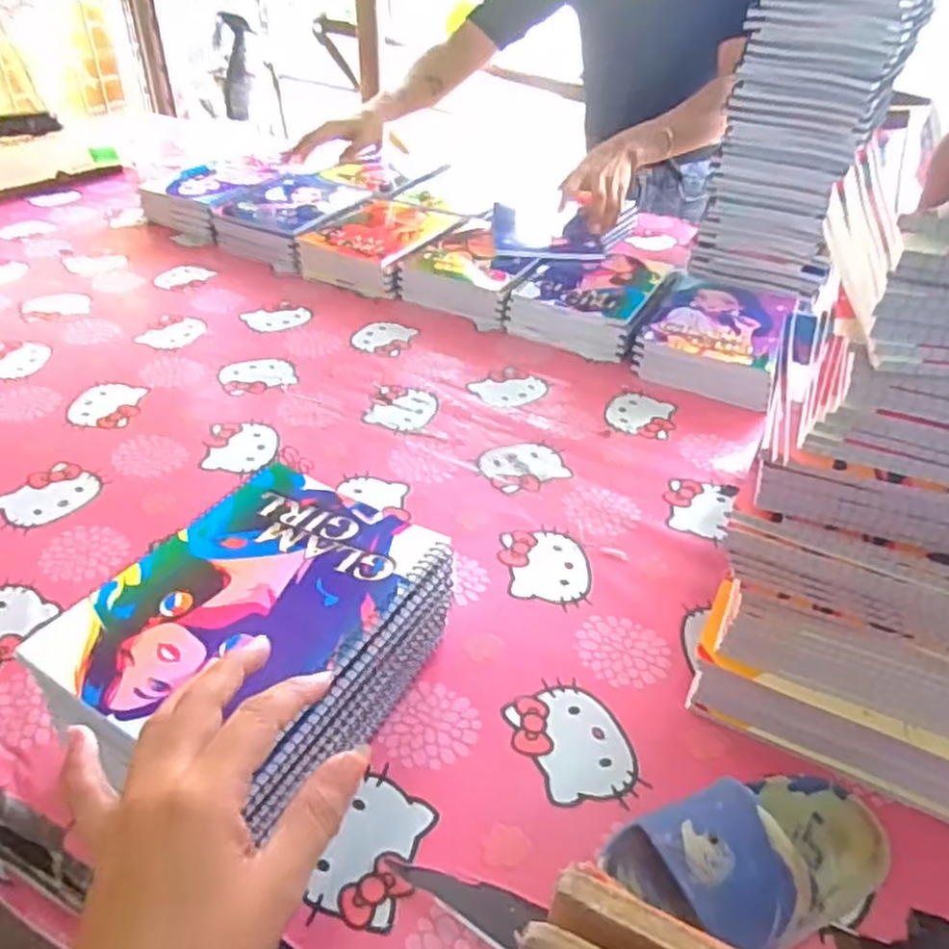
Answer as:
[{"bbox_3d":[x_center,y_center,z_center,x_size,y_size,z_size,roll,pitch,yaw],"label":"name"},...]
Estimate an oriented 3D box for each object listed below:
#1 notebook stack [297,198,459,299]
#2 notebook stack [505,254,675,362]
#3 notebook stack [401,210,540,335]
[{"bbox_3d":[-0.130,-0.325,1.047,0.171,0.051,0.205,16,41,17],"label":"notebook stack"},{"bbox_3d":[0.152,-0.226,0.943,0.166,0.050,0.209,18,41,19],"label":"notebook stack"},{"bbox_3d":[0.012,-0.288,1.005,0.149,0.058,0.242,15,40,15],"label":"notebook stack"}]

